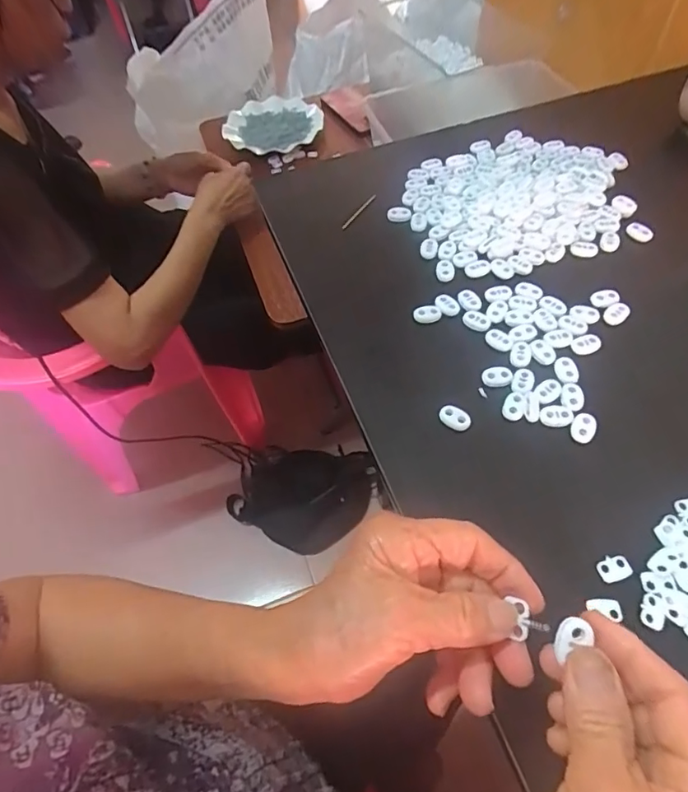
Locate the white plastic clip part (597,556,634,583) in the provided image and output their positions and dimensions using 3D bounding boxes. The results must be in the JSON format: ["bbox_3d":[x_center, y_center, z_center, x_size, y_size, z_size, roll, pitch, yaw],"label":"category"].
[{"bbox_3d":[0.162,0.104,0.301,0.018,0.004,0.014,-13,58,-4],"label":"white plastic clip part"}]

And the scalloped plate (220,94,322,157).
[{"bbox_3d":[-0.136,-0.532,0.984,0.187,0.034,0.213,-6,58,1],"label":"scalloped plate"}]

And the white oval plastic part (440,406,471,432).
[{"bbox_3d":[0.080,0.015,0.360,0.022,0.011,0.012,29,64,20],"label":"white oval plastic part"}]

